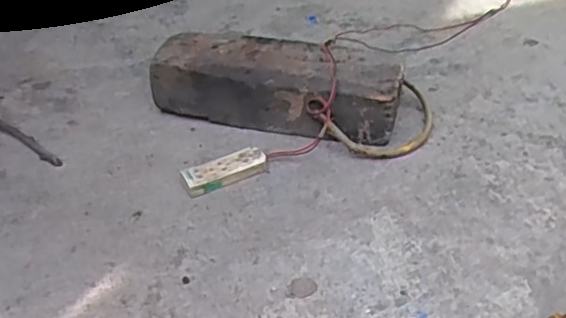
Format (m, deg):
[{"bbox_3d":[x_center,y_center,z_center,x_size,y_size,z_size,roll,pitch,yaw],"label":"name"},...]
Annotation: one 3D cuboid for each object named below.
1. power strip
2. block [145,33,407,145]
[{"bbox_3d":[-0.094,0.019,0.948,0.136,0.030,0.050,-20,42,-20],"label":"power strip"},{"bbox_3d":[-0.010,-0.125,1.041,0.434,0.127,0.141,12,41,17],"label":"block"}]

